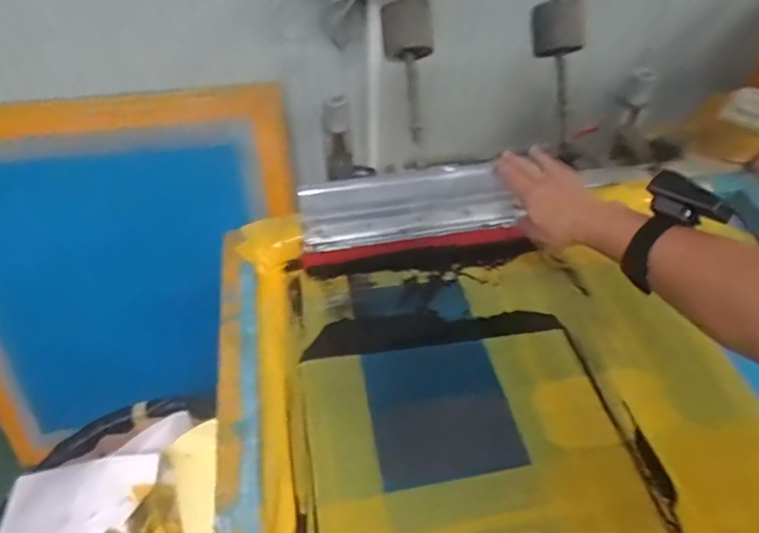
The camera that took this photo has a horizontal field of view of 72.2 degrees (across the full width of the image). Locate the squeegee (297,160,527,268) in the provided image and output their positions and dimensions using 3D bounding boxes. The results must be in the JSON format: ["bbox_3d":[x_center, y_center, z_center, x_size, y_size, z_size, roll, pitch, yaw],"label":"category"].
[{"bbox_3d":[0.040,-0.078,0.718,0.291,0.117,0.032,-7,27,-7],"label":"squeegee"}]

